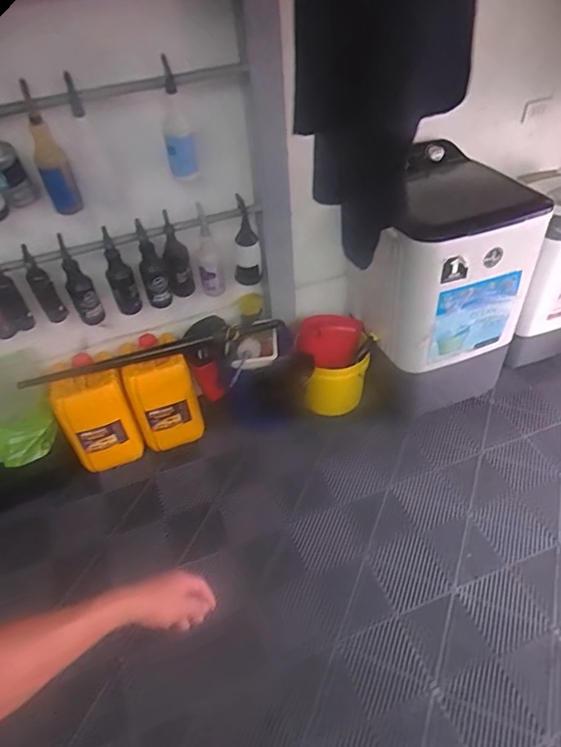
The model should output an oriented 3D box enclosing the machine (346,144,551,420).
[{"bbox_3d":[0.555,-0.323,1.851,0.514,0.799,0.540,-19,45,-13],"label":"machine"}]

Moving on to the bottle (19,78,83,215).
[{"bbox_3d":[-0.628,-0.595,1.319,0.086,0.332,0.109,-20,46,-14],"label":"bottle"}]

